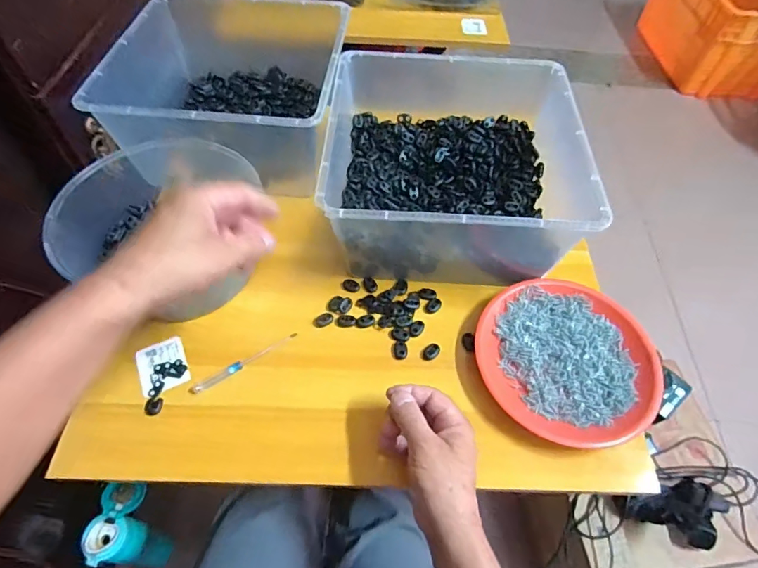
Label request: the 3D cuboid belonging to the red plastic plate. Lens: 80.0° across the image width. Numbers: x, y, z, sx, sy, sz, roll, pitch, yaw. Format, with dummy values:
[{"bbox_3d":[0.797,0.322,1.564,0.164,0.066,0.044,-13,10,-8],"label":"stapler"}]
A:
[{"bbox_3d":[0.204,0.080,0.500,0.181,0.022,0.187,-3,56,-4],"label":"red plastic plate"}]

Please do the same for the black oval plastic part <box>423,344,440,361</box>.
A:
[{"bbox_3d":[0.059,0.077,0.512,0.022,0.006,0.014,-37,64,-24],"label":"black oval plastic part"}]

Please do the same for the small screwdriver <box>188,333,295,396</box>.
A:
[{"bbox_3d":[-0.146,0.086,0.497,0.123,0.005,0.011,-28,61,-19],"label":"small screwdriver"}]

